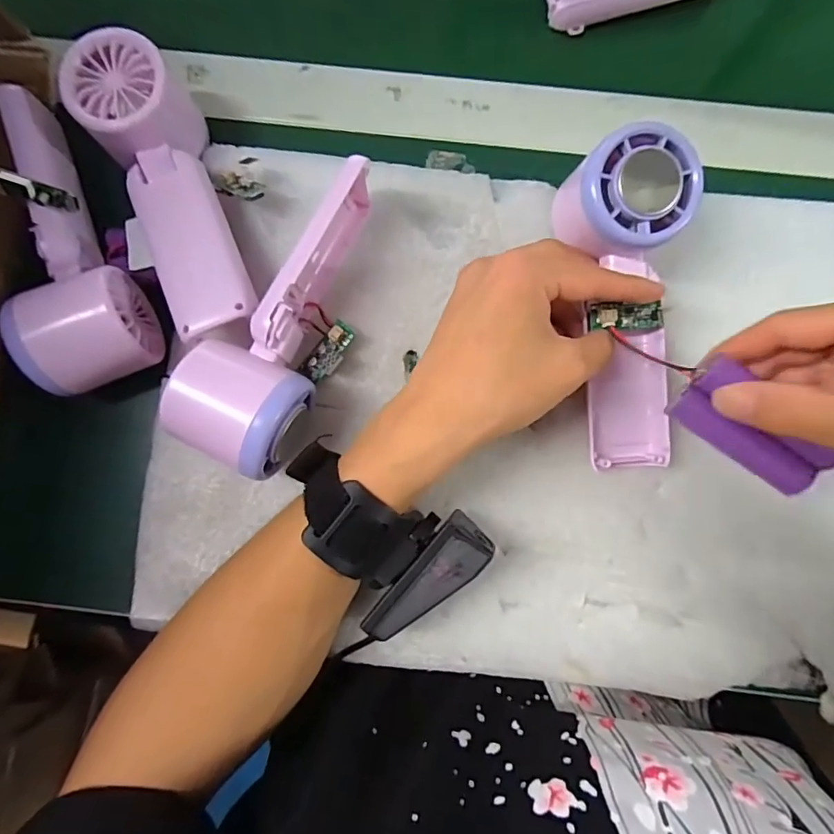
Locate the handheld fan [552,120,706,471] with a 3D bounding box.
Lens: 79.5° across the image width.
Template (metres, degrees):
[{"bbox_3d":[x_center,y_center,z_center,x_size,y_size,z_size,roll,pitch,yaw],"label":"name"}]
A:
[{"bbox_3d":[0.107,-0.058,0.270,0.060,0.050,0.164,-6,105,1],"label":"handheld fan"}]

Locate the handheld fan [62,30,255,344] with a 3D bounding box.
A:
[{"bbox_3d":[-0.131,-0.116,0.273,0.054,0.058,0.163,-20,85,0],"label":"handheld fan"}]

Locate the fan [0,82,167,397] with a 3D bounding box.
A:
[{"bbox_3d":[-0.196,-0.095,0.265,0.058,0.050,0.166,-25,85,0],"label":"fan"}]

